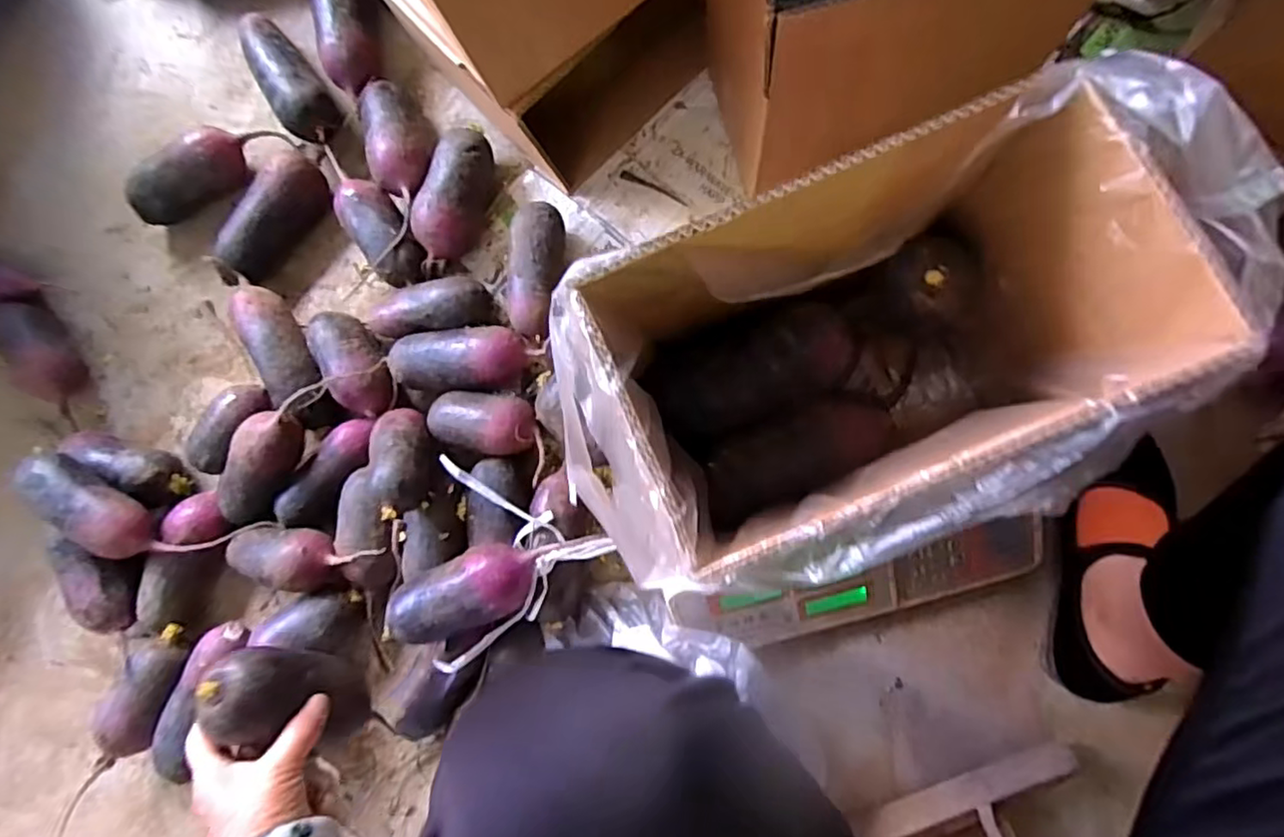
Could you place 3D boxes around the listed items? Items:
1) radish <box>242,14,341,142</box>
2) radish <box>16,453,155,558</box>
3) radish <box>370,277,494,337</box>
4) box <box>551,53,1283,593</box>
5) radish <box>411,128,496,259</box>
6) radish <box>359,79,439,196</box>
[{"bbox_3d":[-0.381,-0.365,0.699,0.065,0.052,0.167,-40,80,1],"label":"radish"},{"bbox_3d":[-0.537,0.084,0.625,0.136,0.054,0.054,36,88,-3],"label":"radish"},{"bbox_3d":[-0.215,-0.107,0.641,0.135,0.044,0.052,-7,82,6],"label":"radish"},{"bbox_3d":[0.123,-0.024,0.389,0.296,0.248,0.161,-23,81,4],"label":"box"},{"bbox_3d":[-0.191,-0.225,0.652,0.060,0.051,0.131,11,84,8],"label":"radish"},{"bbox_3d":[-0.250,-0.289,0.680,0.072,0.065,0.131,-22,81,4],"label":"radish"}]

